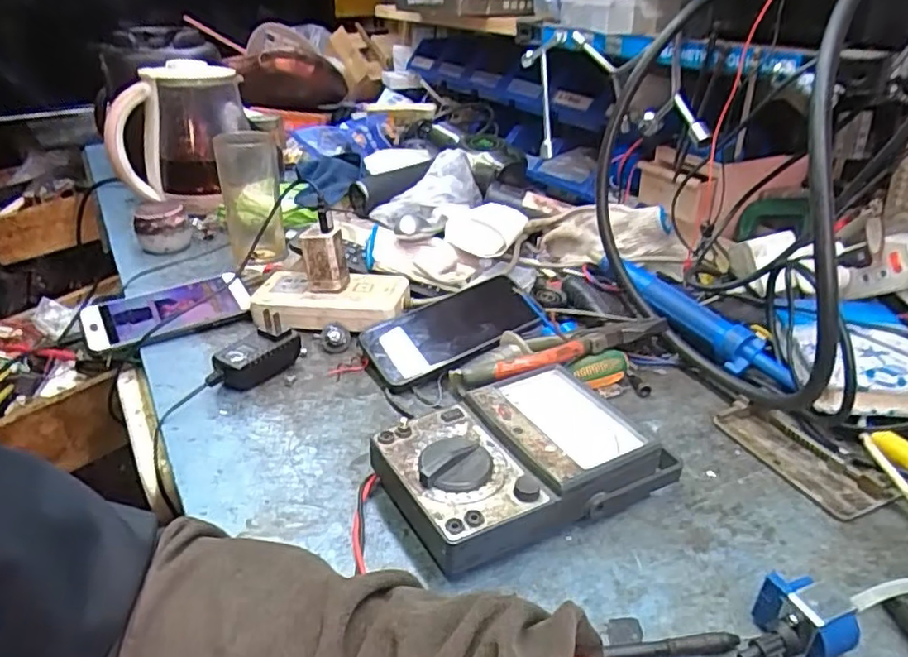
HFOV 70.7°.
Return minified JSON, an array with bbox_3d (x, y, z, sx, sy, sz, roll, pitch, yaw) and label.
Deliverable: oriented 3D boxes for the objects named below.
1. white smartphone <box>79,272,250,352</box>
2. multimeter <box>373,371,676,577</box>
[{"bbox_3d":[-0.283,-0.019,0.631,0.149,0.014,0.070,-22,46,-25],"label":"white smartphone"},{"bbox_3d":[0.044,0.090,0.435,0.182,0.049,0.117,-17,34,-29],"label":"multimeter"}]

